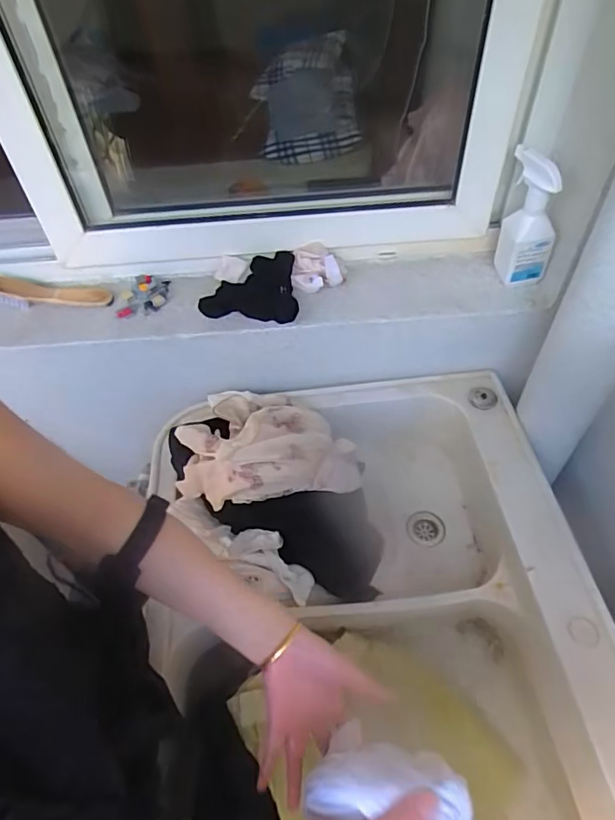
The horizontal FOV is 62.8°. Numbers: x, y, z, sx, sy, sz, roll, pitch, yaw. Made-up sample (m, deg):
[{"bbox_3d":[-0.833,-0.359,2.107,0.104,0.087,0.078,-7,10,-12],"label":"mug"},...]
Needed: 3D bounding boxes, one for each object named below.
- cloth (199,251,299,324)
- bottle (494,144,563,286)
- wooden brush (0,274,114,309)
[{"bbox_3d":[-0.088,-0.199,0.810,0.148,0.024,0.114,6,71,4],"label":"cloth"},{"bbox_3d":[0.330,-0.280,0.747,0.064,0.184,0.071,-4,51,0],"label":"bottle"},{"bbox_3d":[-0.423,-0.190,0.823,0.206,0.049,0.059,5,51,8],"label":"wooden brush"}]

